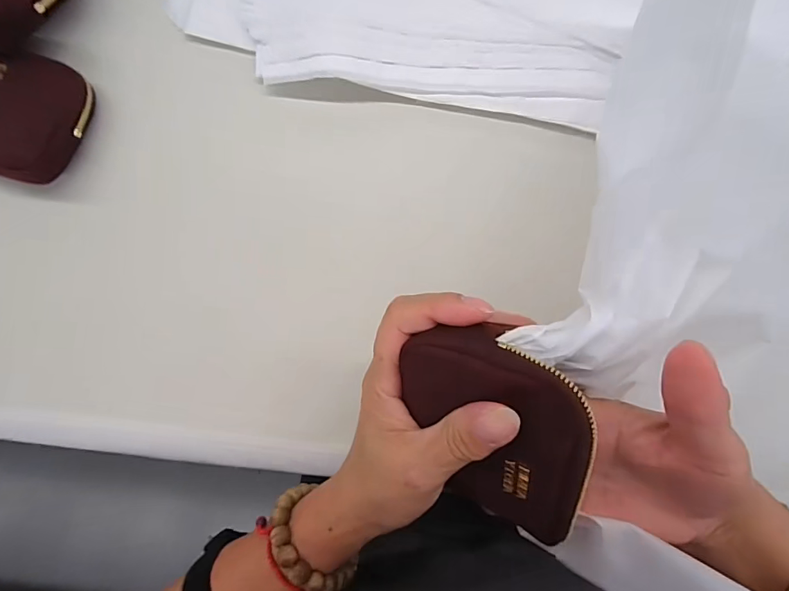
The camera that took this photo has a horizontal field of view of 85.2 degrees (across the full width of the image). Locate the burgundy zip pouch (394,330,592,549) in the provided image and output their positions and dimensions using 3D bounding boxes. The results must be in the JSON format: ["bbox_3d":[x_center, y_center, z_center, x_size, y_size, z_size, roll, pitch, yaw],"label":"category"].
[{"bbox_3d":[0.041,0.061,0.185,0.078,0.014,0.094,13,115,27],"label":"burgundy zip pouch"}]

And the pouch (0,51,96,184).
[{"bbox_3d":[-0.254,-0.121,0.279,0.087,0.023,0.080,18,87,3],"label":"pouch"}]

